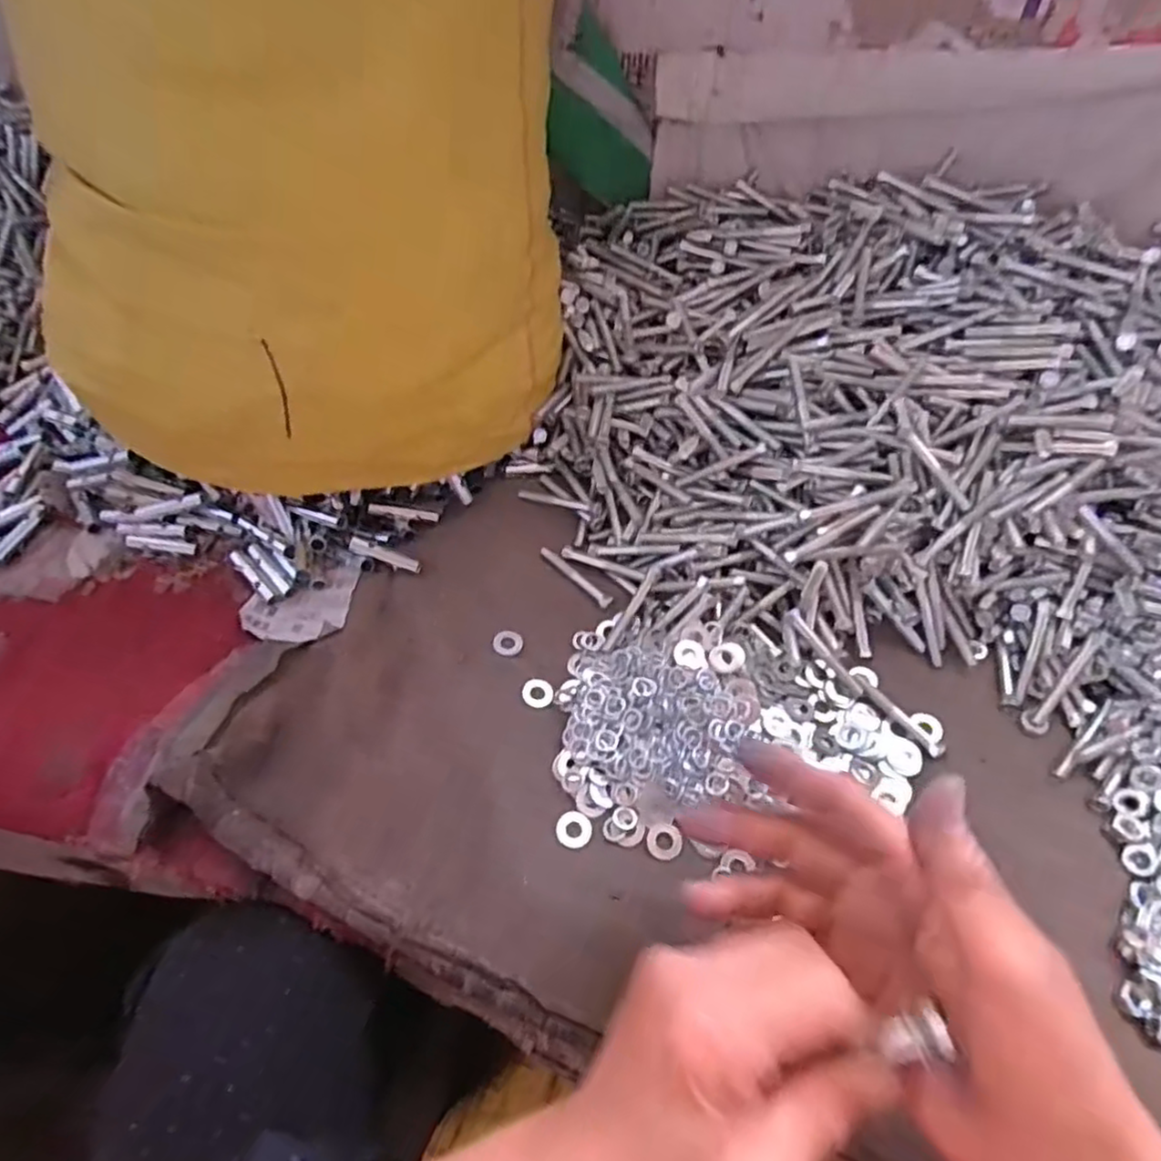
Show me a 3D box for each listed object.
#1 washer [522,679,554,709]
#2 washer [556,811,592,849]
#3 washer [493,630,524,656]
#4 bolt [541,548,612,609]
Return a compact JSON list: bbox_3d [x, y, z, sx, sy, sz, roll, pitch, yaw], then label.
[{"bbox_3d":[-0.024,0.062,0.380,0.017,0.004,0.017,6,59,-9],"label":"washer"},{"bbox_3d":[-0.003,0.122,0.340,0.017,0.004,0.017,-1,55,1],"label":"washer"},{"bbox_3d":[-0.042,0.036,0.396,0.016,0.004,0.015,-1,55,1],"label":"washer"},{"bbox_3d":[-0.004,-0.003,0.416,0.007,0.007,0.058,-38,62,-23],"label":"bolt"}]

